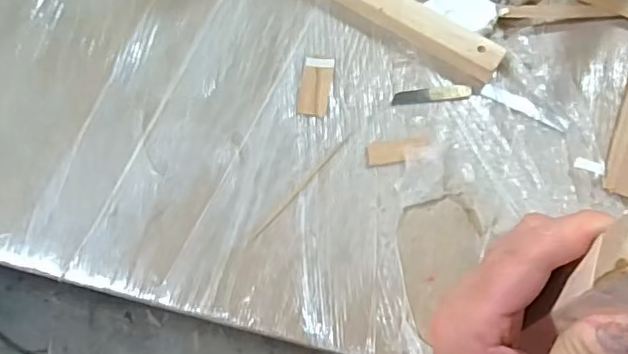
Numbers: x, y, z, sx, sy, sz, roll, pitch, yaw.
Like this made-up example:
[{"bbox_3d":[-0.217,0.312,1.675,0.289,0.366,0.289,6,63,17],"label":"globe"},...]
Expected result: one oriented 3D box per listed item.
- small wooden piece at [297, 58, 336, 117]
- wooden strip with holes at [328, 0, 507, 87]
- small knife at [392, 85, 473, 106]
[{"bbox_3d":[0.002,-0.106,0.665,0.035,0.005,0.080,8,65,3],"label":"small wooden piece"},{"bbox_3d":[0.096,-0.203,0.707,0.286,0.027,0.047,33,69,14],"label":"wooden strip with holes"},{"bbox_3d":[0.137,-0.095,0.663,0.091,0.004,0.020,-4,65,-3],"label":"small knife"}]

